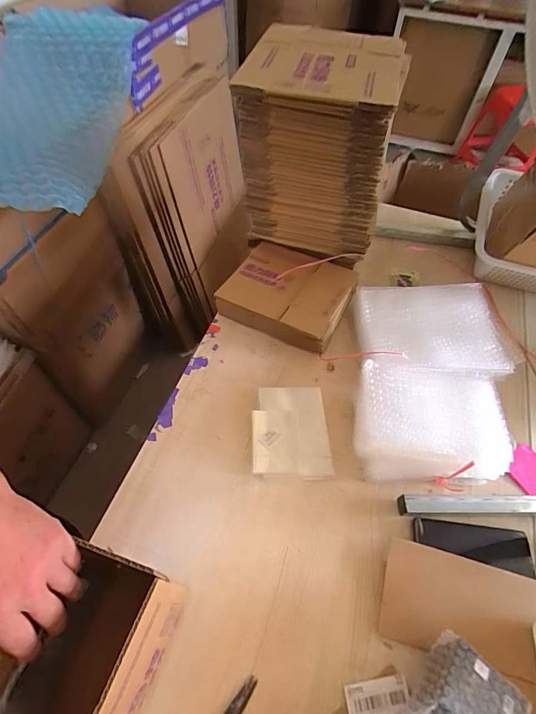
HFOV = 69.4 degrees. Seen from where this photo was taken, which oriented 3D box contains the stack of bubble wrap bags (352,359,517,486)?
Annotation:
[{"bbox_3d":[0.238,0.101,0.601,0.217,0.086,0.166,7,56,0],"label":"stack of bubble wrap bags"}]

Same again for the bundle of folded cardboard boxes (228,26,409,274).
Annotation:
[{"bbox_3d":[0.096,-0.406,0.752,0.269,0.301,0.282,11,56,5],"label":"bundle of folded cardboard boxes"}]

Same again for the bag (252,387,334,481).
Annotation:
[{"bbox_3d":[0.036,0.118,0.629,0.120,0.022,0.157,1,56,-4],"label":"bag"}]

